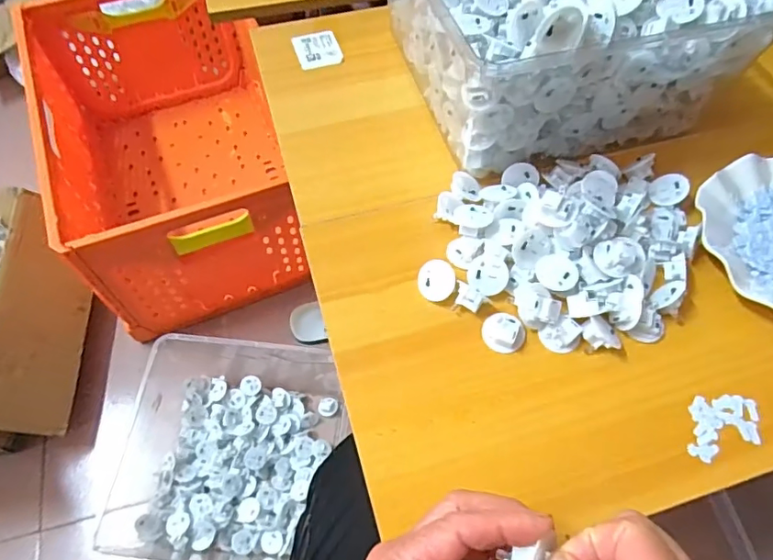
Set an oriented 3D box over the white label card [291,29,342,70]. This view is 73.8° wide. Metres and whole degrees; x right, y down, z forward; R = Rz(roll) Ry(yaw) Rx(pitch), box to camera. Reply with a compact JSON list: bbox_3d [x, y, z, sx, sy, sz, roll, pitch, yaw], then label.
[{"bbox_3d":[-0.080,-0.265,0.590,0.049,0.008,0.052,-17,62,-11],"label":"white label card"}]

